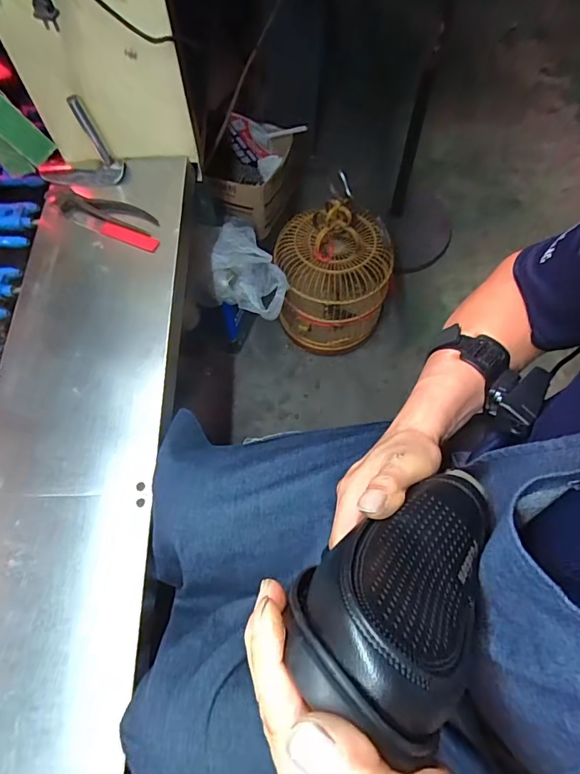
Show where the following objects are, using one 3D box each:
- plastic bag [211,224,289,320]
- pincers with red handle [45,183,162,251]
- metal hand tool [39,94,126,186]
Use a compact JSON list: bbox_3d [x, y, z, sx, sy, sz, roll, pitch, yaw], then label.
[{"bbox_3d":[-0.087,-0.280,1.035,0.173,0.104,0.185,15,67,5],"label":"plastic bag"},{"bbox_3d":[-0.301,-0.283,0.701,0.216,0.020,0.066,23,69,9],"label":"pincers with red handle"},{"bbox_3d":[-0.351,-0.386,0.706,0.140,0.129,0.050,-1,67,-1],"label":"metal hand tool"}]

